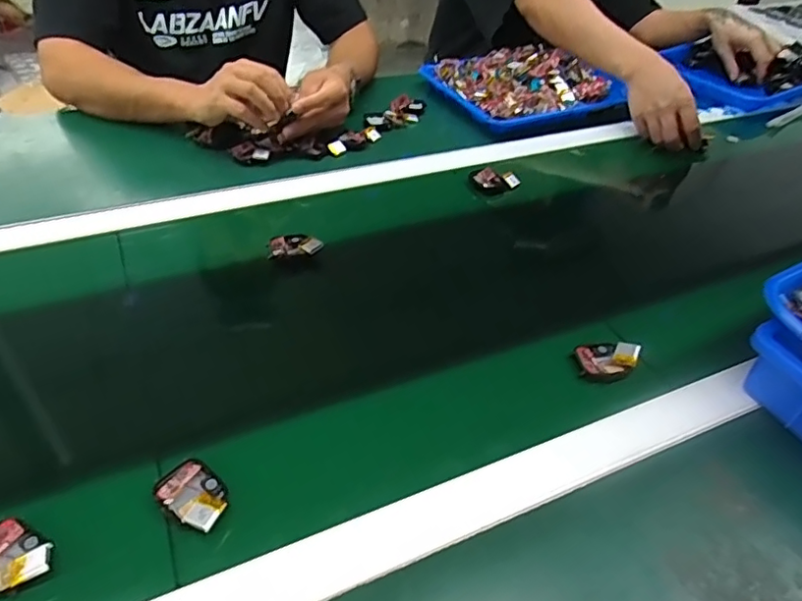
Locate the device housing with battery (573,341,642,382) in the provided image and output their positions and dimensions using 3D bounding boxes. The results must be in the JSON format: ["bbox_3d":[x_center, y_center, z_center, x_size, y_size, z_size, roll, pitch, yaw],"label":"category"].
[{"bbox_3d":[0.181,0.051,0.506,0.052,0.018,0.044,17,43,14],"label":"device housing with battery"}]

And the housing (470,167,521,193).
[{"bbox_3d":[0.121,-0.154,0.736,0.060,0.021,0.029,-10,44,-16],"label":"housing"}]

